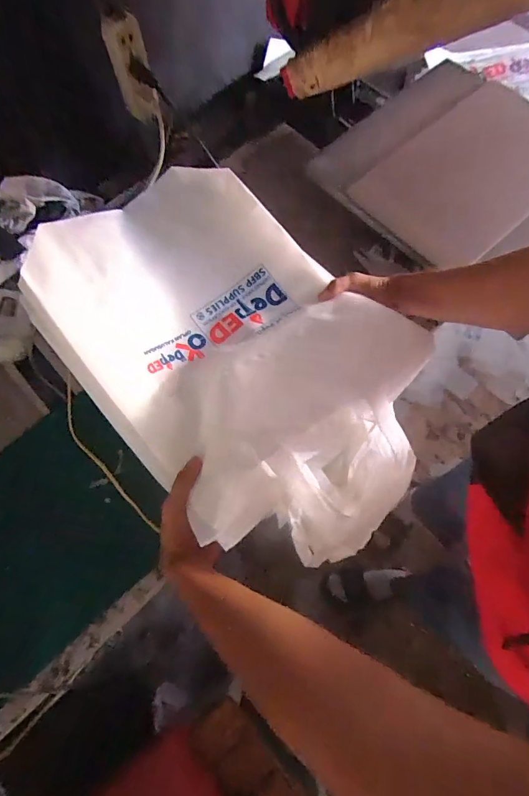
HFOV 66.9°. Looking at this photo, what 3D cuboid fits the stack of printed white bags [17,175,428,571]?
[{"bbox_3d":[-0.036,-0.073,0.503,0.332,0.099,0.519,-41,72,-13],"label":"stack of printed white bags"}]

